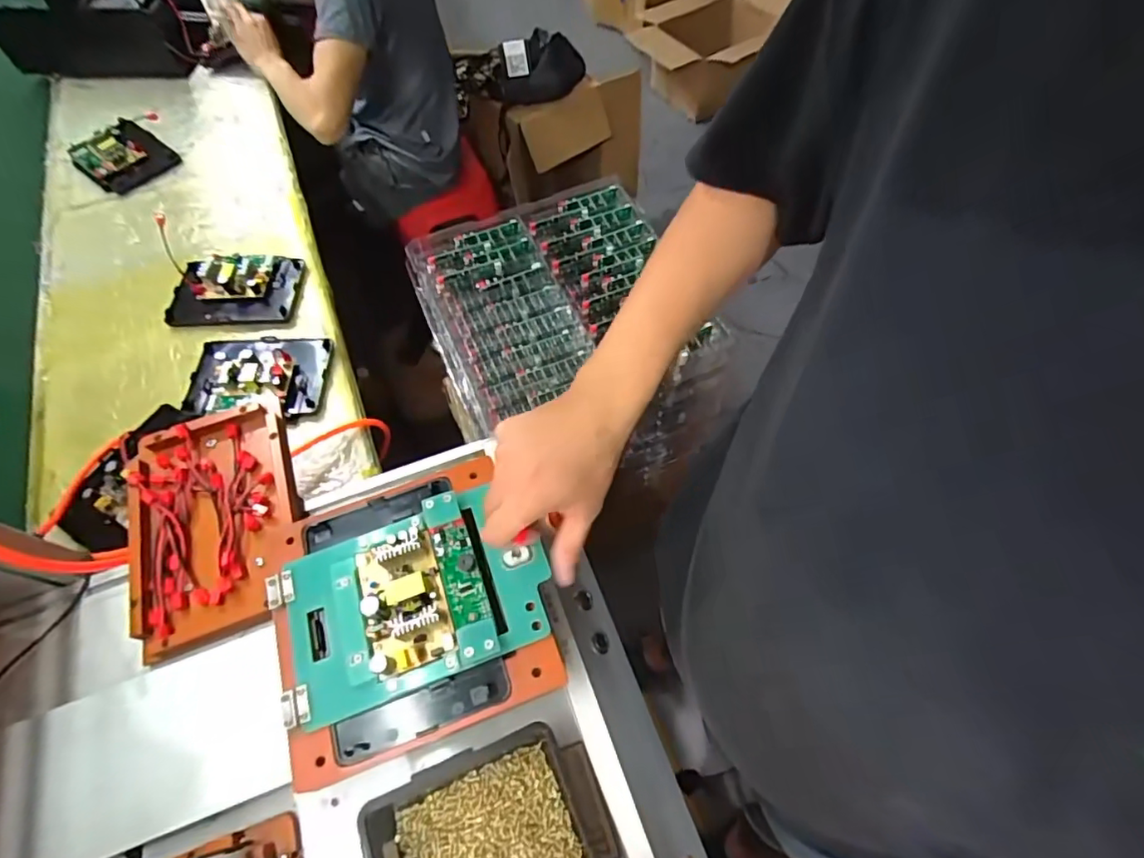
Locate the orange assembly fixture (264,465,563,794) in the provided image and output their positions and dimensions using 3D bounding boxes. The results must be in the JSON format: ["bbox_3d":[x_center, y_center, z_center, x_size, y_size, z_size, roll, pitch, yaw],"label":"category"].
[{"bbox_3d":[-0.124,0.130,0.434,0.211,0.040,0.203,-18,62,-8],"label":"orange assembly fixture"}]

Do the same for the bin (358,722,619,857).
[{"bbox_3d":[-0.052,0.289,0.392,0.151,0.063,0.121,-20,63,-9],"label":"bin"}]

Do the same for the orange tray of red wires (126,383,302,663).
[{"bbox_3d":[-0.339,0.085,0.533,0.140,0.023,0.226,-18,62,-8],"label":"orange tray of red wires"}]

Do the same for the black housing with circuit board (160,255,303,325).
[{"bbox_3d":[-0.520,-0.222,0.867,0.190,0.037,0.126,-3,61,-1],"label":"black housing with circuit board"}]

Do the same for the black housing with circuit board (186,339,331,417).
[{"bbox_3d":[-0.441,-0.081,0.780,0.178,0.035,0.126,2,61,2],"label":"black housing with circuit board"}]

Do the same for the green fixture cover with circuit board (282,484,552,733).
[{"bbox_3d":[-0.119,0.124,0.426,0.194,0.029,0.129,-21,63,-10],"label":"green fixture cover with circuit board"}]

